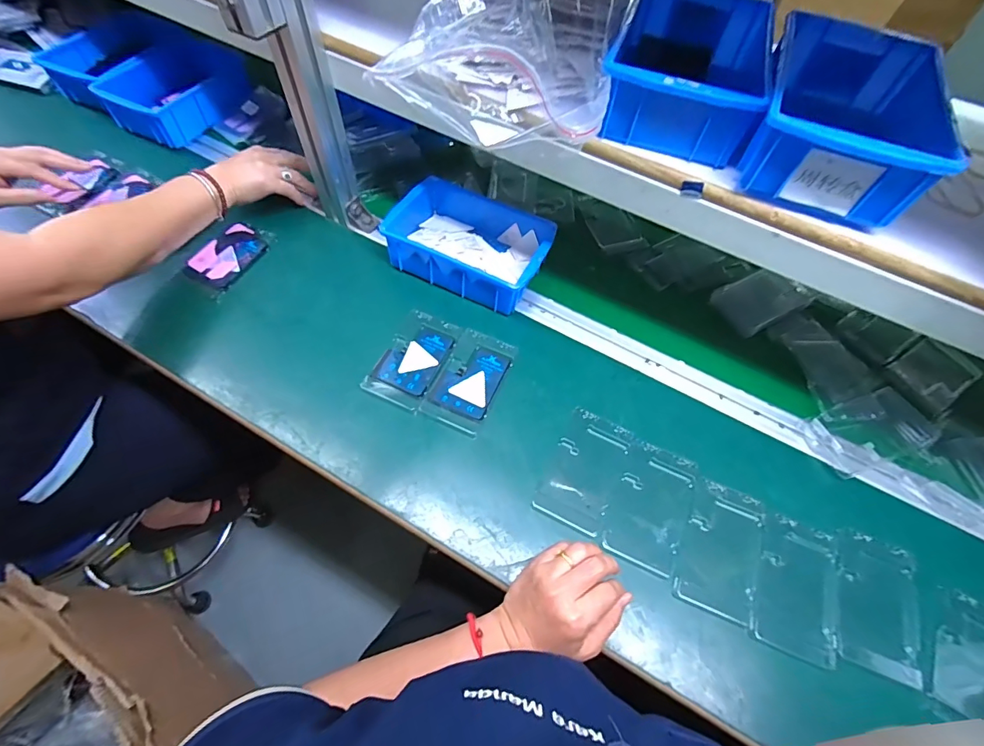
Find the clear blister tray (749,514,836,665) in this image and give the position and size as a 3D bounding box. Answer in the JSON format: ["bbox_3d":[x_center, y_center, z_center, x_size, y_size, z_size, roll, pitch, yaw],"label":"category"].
[{"bbox_3d":[0.303,0.211,0.447,0.078,0.012,0.122,21,60,8],"label":"clear blister tray"}]

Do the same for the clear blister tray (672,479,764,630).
[{"bbox_3d":[0.234,0.177,0.461,0.076,0.013,0.126,20,60,8],"label":"clear blister tray"}]

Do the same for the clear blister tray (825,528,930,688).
[{"bbox_3d":[0.375,0.224,0.442,0.080,0.013,0.122,20,60,8],"label":"clear blister tray"}]

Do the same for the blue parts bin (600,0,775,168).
[{"bbox_3d":[0.182,-0.285,0.426,0.131,0.066,0.195,19,60,7],"label":"blue parts bin"}]

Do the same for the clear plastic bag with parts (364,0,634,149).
[{"bbox_3d":[0.021,-0.309,0.412,0.192,0.114,0.200,15,60,4],"label":"clear plastic bag with parts"}]

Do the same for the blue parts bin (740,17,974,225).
[{"bbox_3d":[0.300,-0.220,0.394,0.126,0.074,0.197,23,61,9],"label":"blue parts bin"}]

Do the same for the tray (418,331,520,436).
[{"bbox_3d":[-0.025,0.005,0.538,0.074,0.009,0.132,23,61,9],"label":"tray"}]

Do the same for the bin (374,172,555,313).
[{"bbox_3d":[-0.025,-0.179,0.613,0.202,0.062,0.149,24,61,10],"label":"bin"}]

